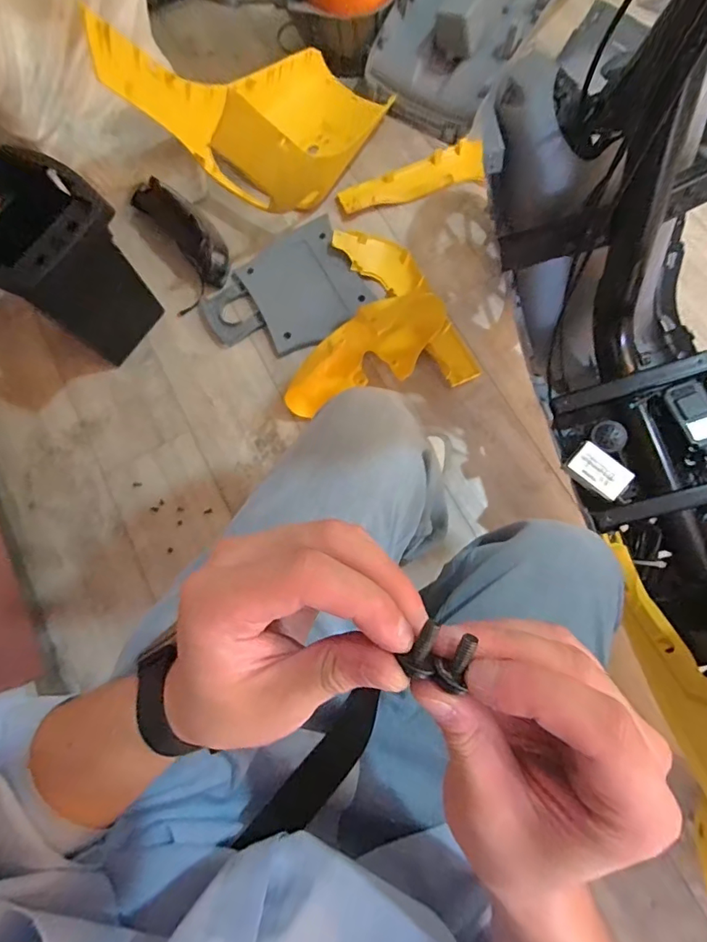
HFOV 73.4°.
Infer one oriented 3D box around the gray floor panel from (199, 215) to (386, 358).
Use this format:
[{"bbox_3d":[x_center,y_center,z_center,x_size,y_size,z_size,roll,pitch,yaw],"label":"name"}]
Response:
[{"bbox_3d":[-0.142,-0.389,1.039,0.355,0.032,0.263,-40,80,-7],"label":"gray floor panel"}]

